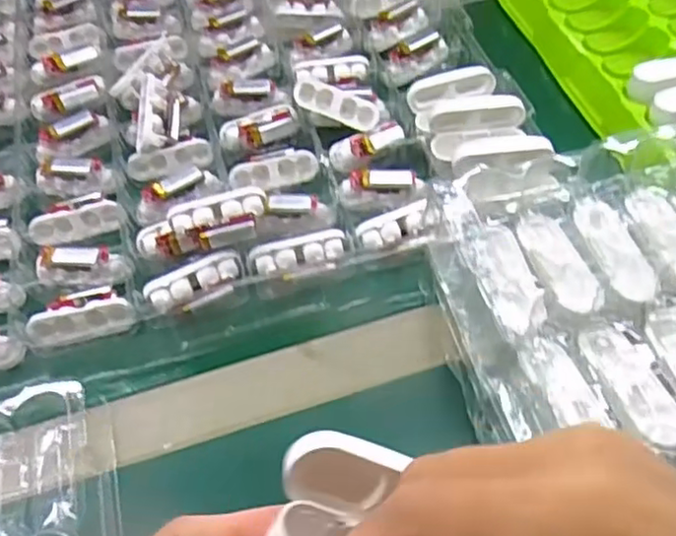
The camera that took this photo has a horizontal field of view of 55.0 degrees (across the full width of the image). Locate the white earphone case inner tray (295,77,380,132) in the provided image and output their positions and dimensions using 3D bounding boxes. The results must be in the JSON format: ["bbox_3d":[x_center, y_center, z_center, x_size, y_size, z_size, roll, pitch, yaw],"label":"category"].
[{"bbox_3d":[-0.001,-0.120,0.478,0.063,0.013,0.022,23,100,-3],"label":"white earphone case inner tray"}]

